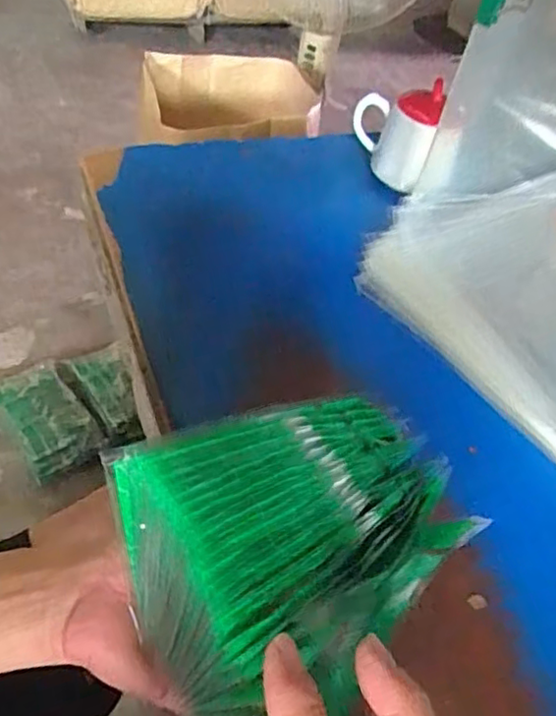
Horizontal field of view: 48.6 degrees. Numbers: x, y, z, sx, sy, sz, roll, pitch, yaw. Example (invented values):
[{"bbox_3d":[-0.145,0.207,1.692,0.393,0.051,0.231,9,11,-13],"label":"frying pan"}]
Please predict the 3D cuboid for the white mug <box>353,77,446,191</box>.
[{"bbox_3d":[0.147,-0.267,0.726,0.065,0.101,0.117,-16,52,-24],"label":"white mug"}]

